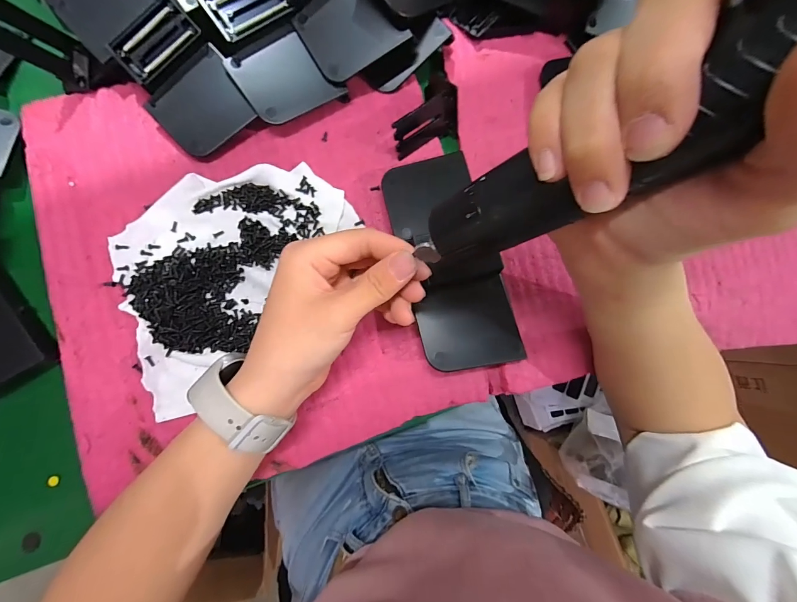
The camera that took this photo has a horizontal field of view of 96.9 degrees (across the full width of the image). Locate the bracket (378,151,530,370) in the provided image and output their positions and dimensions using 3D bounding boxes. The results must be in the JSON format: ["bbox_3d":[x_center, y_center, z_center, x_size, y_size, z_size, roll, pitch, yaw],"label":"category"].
[{"bbox_3d":[0.037,-0.027,0.261,0.069,0.014,0.156,-17,85,-7],"label":"bracket"}]

